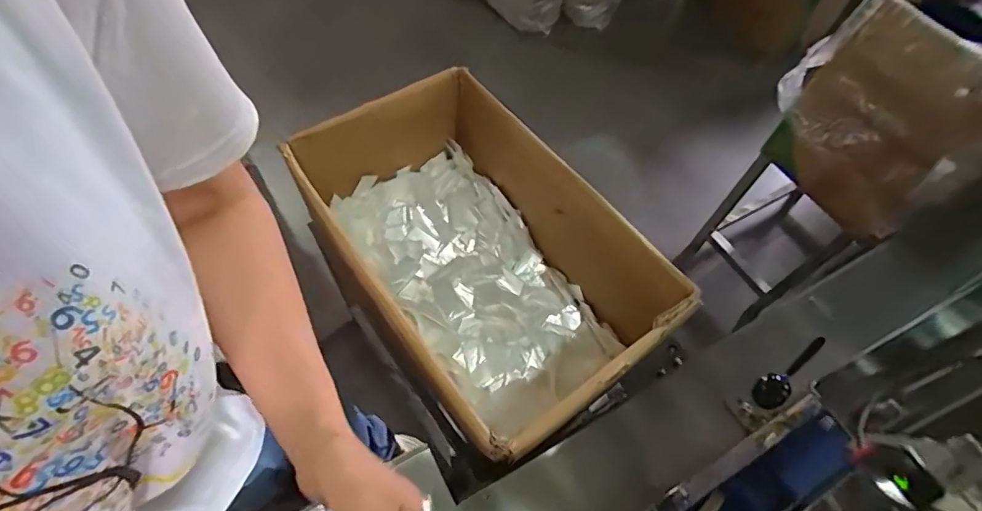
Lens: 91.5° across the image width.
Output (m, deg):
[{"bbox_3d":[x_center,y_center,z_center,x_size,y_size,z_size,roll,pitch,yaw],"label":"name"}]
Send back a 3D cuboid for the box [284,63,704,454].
[{"bbox_3d":[-0.033,-0.001,0.700,0.309,0.239,0.526,-31,66,-20],"label":"box"}]

